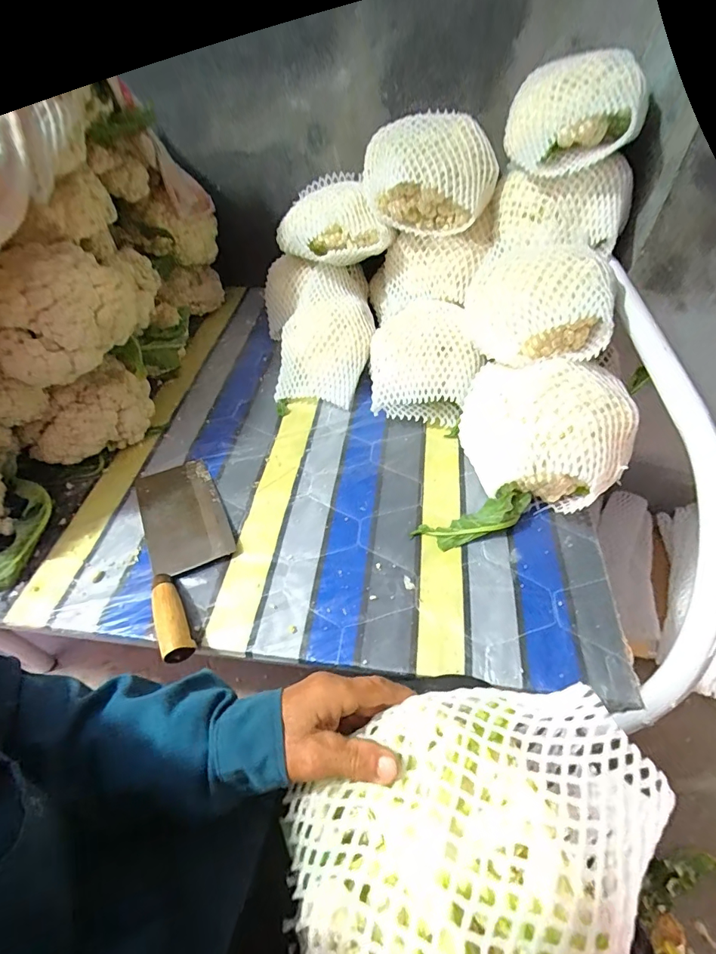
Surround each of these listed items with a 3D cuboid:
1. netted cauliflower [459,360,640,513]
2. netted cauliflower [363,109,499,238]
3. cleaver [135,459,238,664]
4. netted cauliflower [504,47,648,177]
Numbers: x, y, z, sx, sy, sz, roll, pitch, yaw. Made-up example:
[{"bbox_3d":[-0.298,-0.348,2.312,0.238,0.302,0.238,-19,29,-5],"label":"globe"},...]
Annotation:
[{"bbox_3d":[0.235,-0.055,0.579,0.201,0.141,0.175,11,50,10],"label":"netted cauliflower"},{"bbox_3d":[0.106,-0.452,0.674,0.189,0.129,0.120,0,48,2],"label":"netted cauliflower"},{"bbox_3d":[-0.210,0.069,0.548,0.103,0.030,0.265,-20,52,-16],"label":"cleaver"},{"bbox_3d":[0.277,-0.475,0.593,0.174,0.103,0.116,22,52,20],"label":"netted cauliflower"}]

